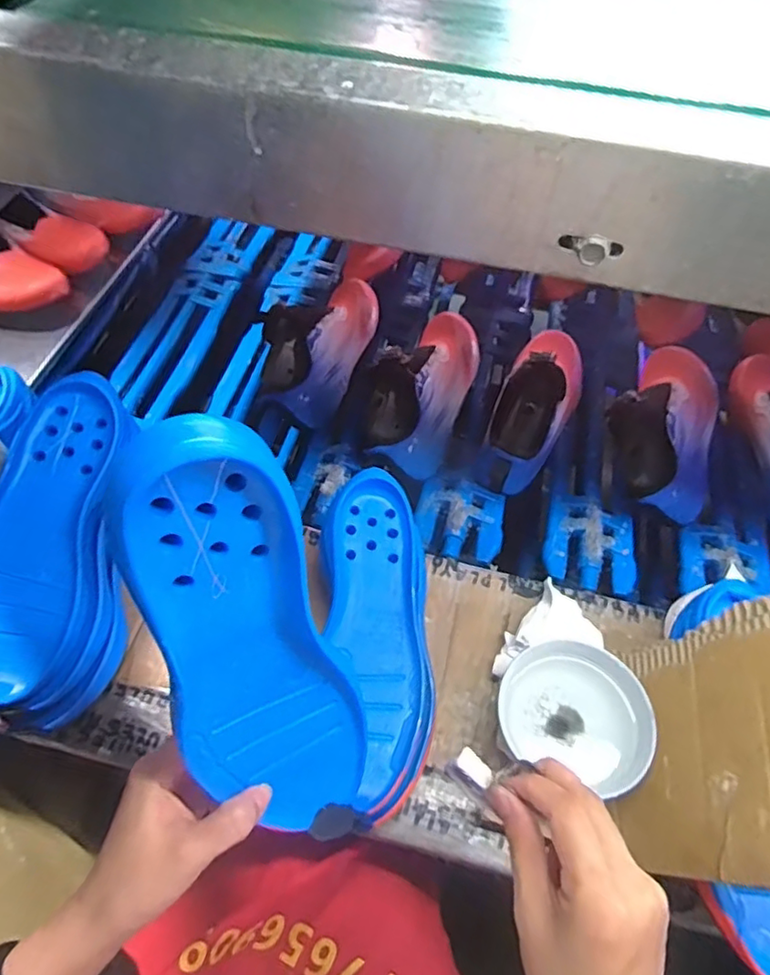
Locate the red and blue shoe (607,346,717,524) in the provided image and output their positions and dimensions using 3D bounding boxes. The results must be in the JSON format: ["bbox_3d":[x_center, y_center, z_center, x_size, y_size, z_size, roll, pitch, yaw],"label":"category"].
[{"bbox_3d":[0.311,-0.072,0.676,0.114,0.071,0.222,17,58,10],"label":"red and blue shoe"}]

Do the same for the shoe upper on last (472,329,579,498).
[{"bbox_3d":[0.170,-0.099,0.664,0.079,0.111,0.232,23,59,14],"label":"shoe upper on last"}]

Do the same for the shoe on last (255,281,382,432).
[{"bbox_3d":[-0.082,-0.182,0.733,0.111,0.081,0.235,18,58,11],"label":"shoe on last"}]

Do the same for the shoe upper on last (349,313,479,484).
[{"bbox_3d":[0.041,-0.127,0.699,0.113,0.081,0.238,19,58,12],"label":"shoe upper on last"}]

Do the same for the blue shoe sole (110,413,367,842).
[{"bbox_3d":[-0.067,0.088,0.298,0.087,0.263,0.027,-18,31,-12],"label":"blue shoe sole"}]

